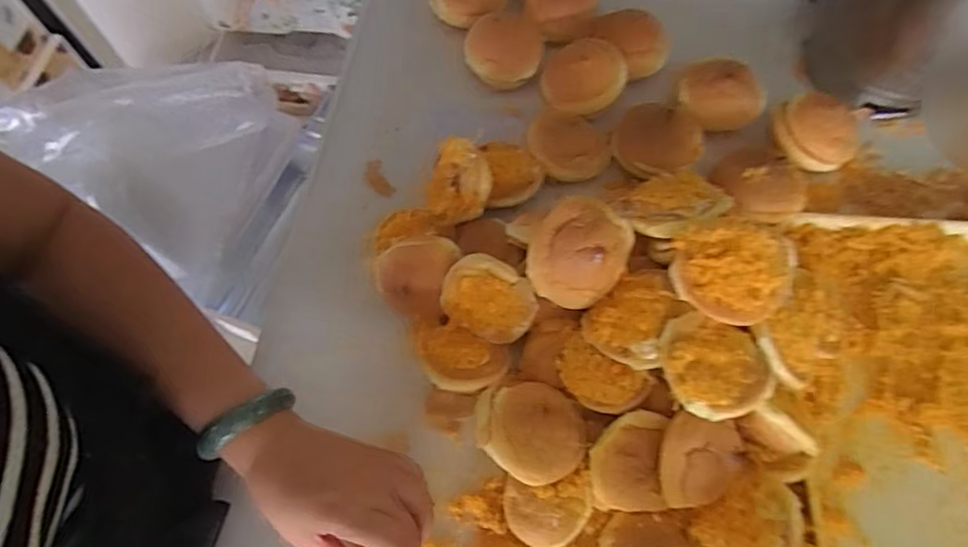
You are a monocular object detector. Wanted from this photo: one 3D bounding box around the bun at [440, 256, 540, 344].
[{"bbox_3d":[0.004,0.020,0.459,0.075,0.073,0.026,21,37,9],"label":"bun"}]

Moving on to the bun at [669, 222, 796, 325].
[{"bbox_3d":[0.180,-0.003,0.400,0.081,0.026,0.066,19,68,8],"label":"bun"}]

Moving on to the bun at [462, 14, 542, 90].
[{"bbox_3d":[0.020,-0.241,0.589,0.083,0.040,0.071,10,67,4],"label":"bun"}]

